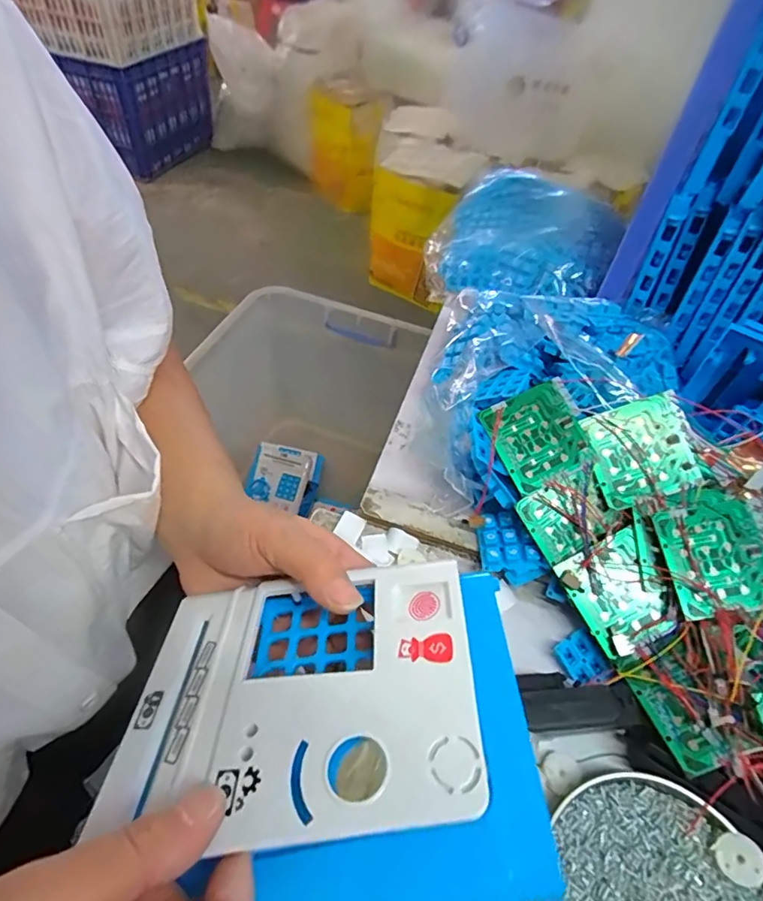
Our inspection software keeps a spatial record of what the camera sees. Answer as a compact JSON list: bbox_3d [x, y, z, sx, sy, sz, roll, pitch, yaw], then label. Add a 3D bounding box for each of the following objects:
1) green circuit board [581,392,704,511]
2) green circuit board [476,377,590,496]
[{"bbox_3d":[0.192,0.001,0.376,0.068,0.004,0.072,-19,77,8],"label":"green circuit board"},{"bbox_3d":[0.120,-0.013,0.384,0.074,0.004,0.070,-27,75,-10],"label":"green circuit board"}]

